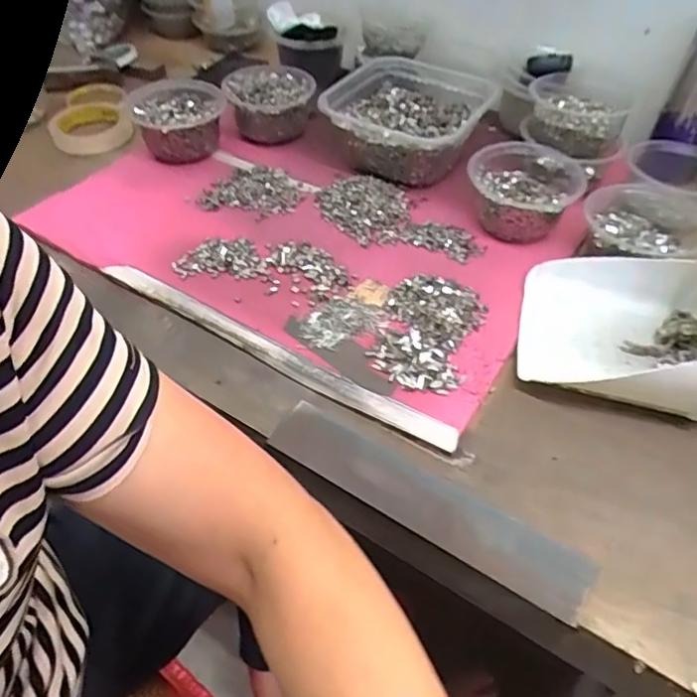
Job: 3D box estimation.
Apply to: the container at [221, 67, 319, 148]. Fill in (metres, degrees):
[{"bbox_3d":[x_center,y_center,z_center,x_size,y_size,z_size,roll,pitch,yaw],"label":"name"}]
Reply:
[{"bbox_3d":[-0.095,-0.305,0.735,0.106,0.050,0.095,-7,47,-9],"label":"container"}]

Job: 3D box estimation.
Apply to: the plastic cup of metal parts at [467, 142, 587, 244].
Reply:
[{"bbox_3d":[0.182,-0.170,0.623,0.108,0.048,0.123,24,50,19],"label":"plastic cup of metal parts"}]

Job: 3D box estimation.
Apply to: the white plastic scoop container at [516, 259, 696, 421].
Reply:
[{"bbox_3d":[0.239,-0.028,0.492,0.175,0.081,0.152,14,52,11],"label":"white plastic scoop container"}]

